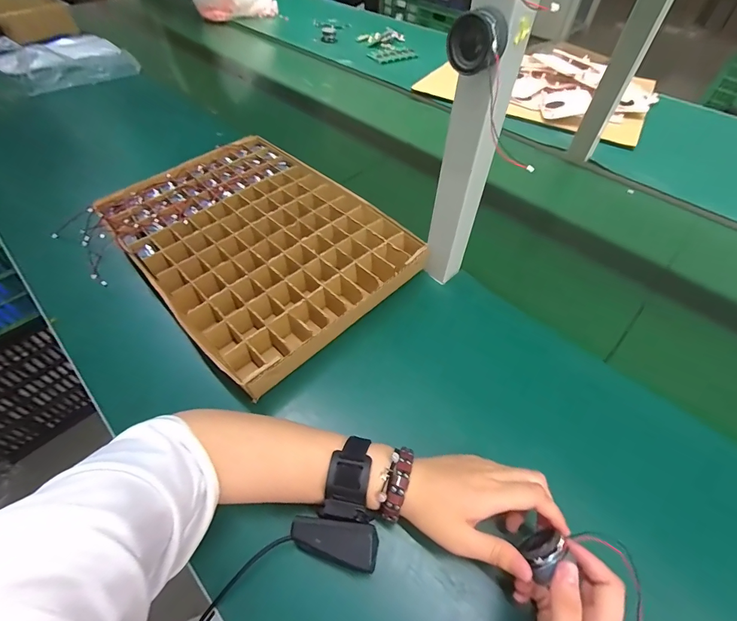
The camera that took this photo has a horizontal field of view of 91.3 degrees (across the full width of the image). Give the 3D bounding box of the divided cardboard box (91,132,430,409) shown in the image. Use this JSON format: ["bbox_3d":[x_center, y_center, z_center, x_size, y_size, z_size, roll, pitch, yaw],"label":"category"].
[{"bbox_3d":[-0.161,-0.106,0.518,0.299,0.052,0.408,-37,61,-27],"label":"divided cardboard box"}]

